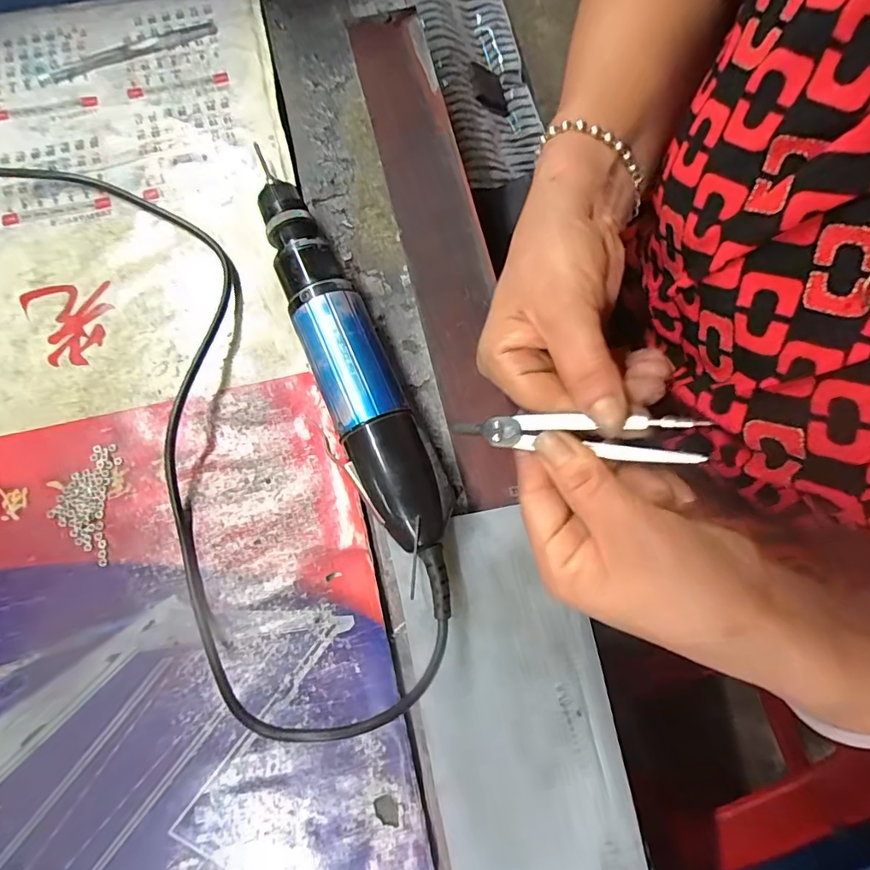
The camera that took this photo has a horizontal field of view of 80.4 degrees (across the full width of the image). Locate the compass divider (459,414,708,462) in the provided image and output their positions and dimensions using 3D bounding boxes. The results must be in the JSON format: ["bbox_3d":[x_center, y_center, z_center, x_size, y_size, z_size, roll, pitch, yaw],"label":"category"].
[{"bbox_3d":[0.062,-0.001,0.234,0.110,0.006,0.018,5,78,21],"label":"compass divider"}]

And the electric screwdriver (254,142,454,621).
[{"bbox_3d":[-0.043,-0.035,0.275,0.039,0.038,0.267,-24,81,-6],"label":"electric screwdriver"}]

